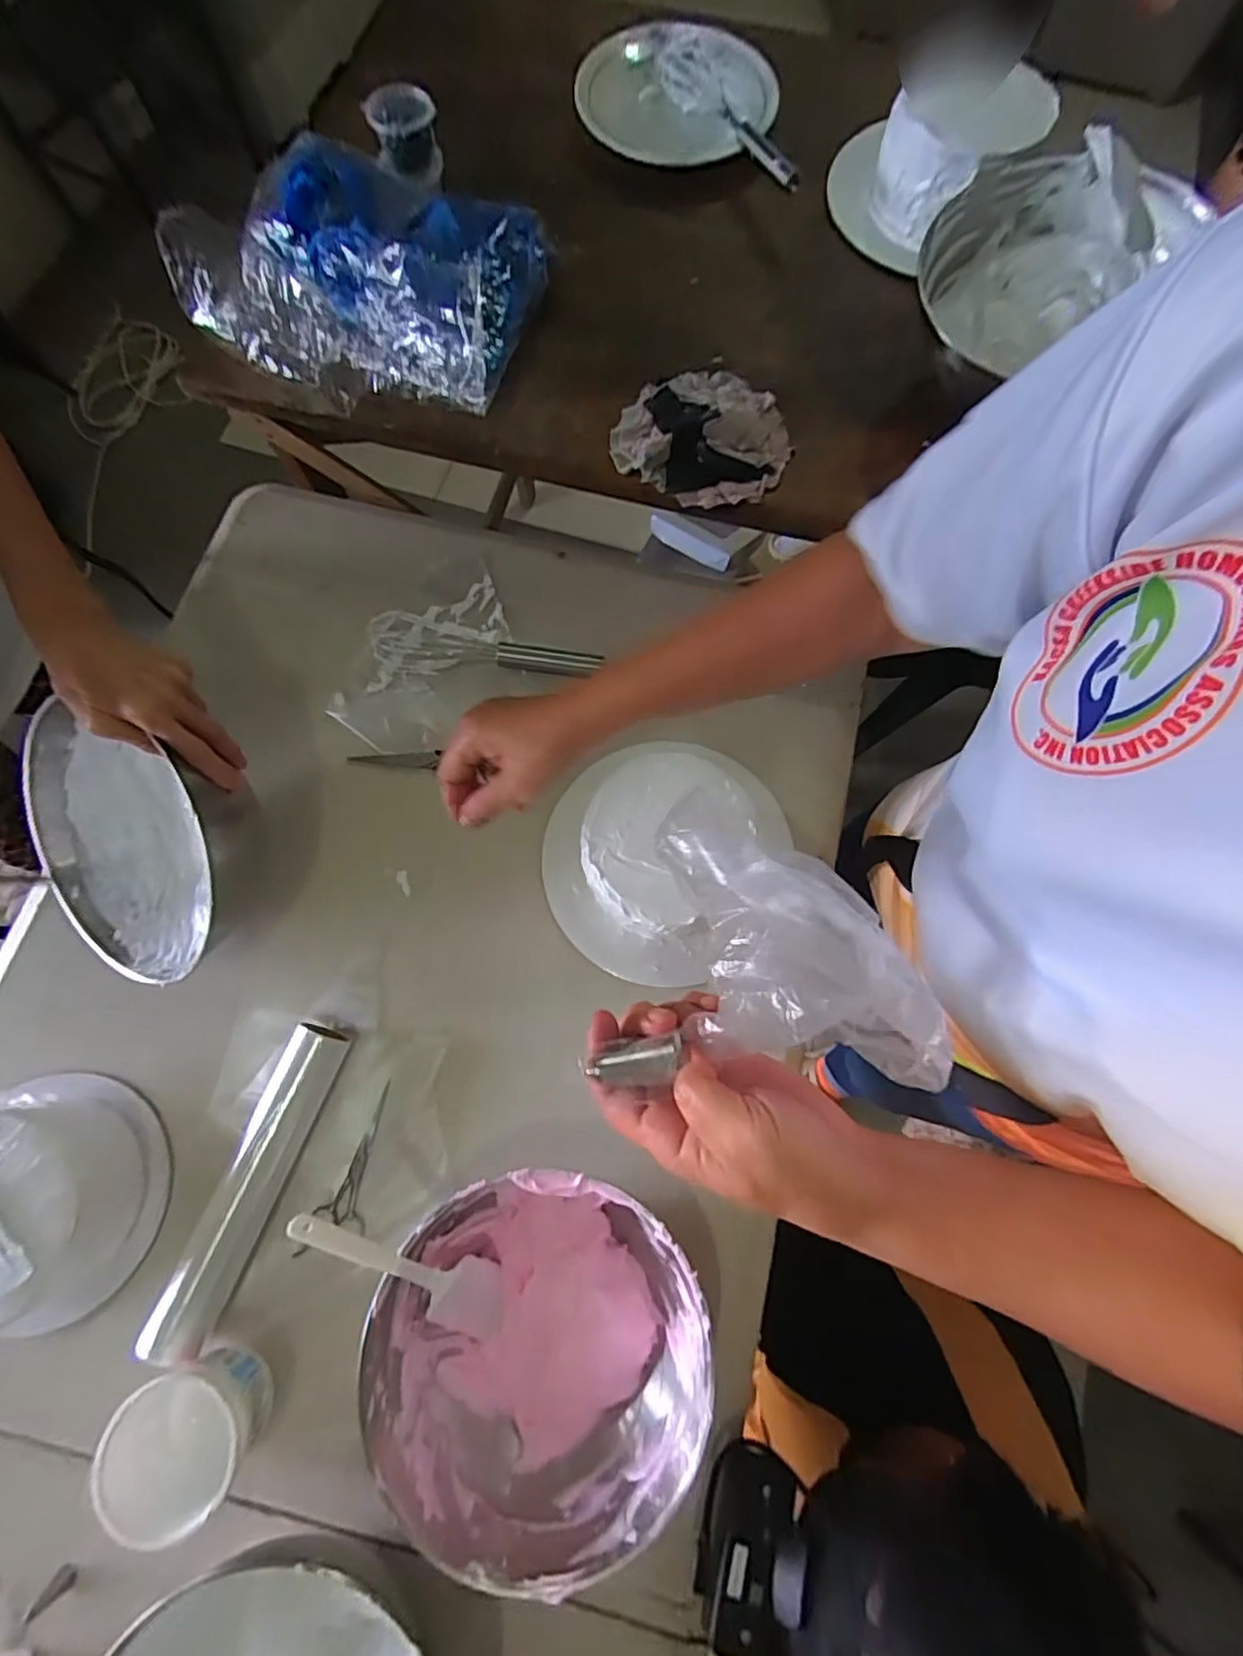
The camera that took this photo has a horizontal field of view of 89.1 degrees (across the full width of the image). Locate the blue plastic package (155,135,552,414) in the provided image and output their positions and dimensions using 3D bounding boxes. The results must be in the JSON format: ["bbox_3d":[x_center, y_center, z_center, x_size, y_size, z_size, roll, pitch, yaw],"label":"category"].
[{"bbox_3d":[-0.217,-0.508,0.582,0.303,0.067,0.234,31,76,6],"label":"blue plastic package"}]

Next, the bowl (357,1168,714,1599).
[{"bbox_3d":[-0.058,0.384,0.474,0.232,0.099,0.219,0,75,-2],"label":"bowl"}]

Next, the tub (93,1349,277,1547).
[{"bbox_3d":[-0.308,0.435,0.460,0.088,0.081,0.088,0,75,-2],"label":"tub"}]

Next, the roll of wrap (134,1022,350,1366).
[{"bbox_3d":[-0.305,0.293,0.529,0.051,0.048,0.248,21,75,4],"label":"roll of wrap"}]

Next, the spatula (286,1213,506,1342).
[{"bbox_3d":[-0.151,0.318,0.449,0.048,0.020,0.205,-47,125,-12],"label":"spatula"}]

